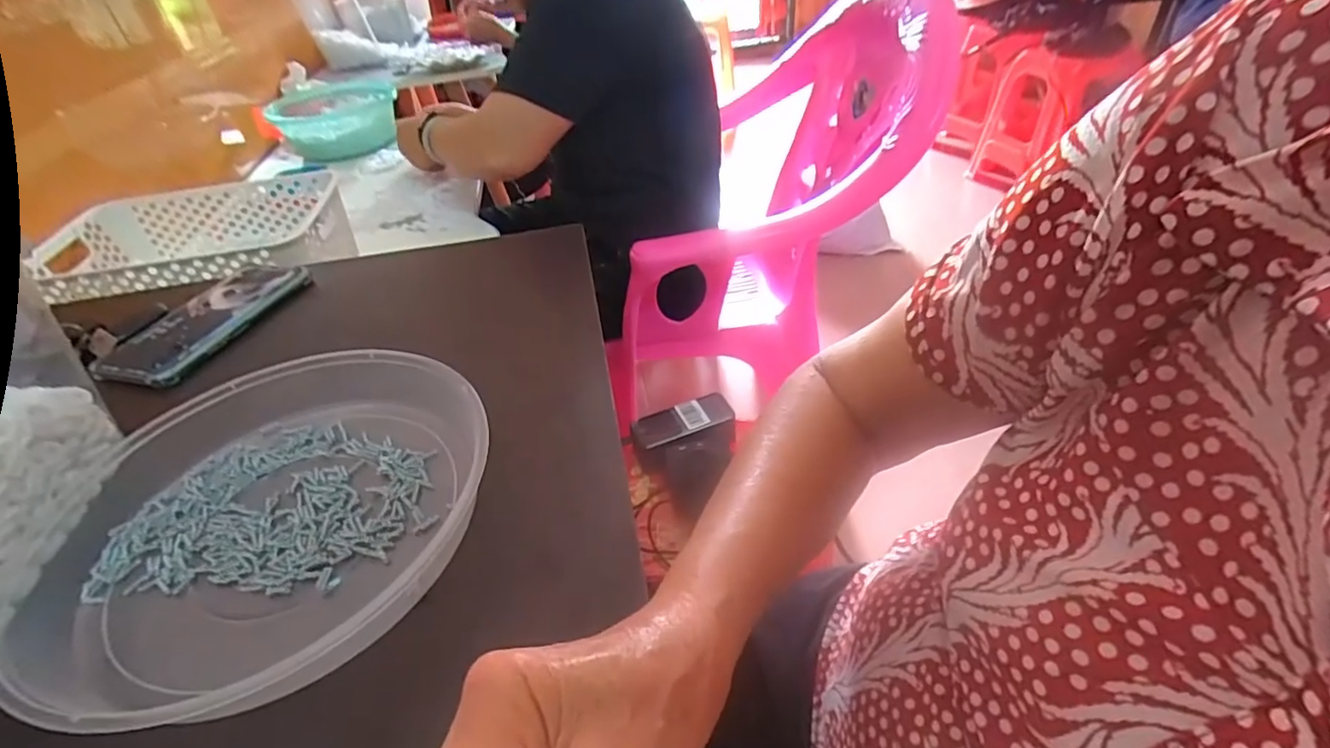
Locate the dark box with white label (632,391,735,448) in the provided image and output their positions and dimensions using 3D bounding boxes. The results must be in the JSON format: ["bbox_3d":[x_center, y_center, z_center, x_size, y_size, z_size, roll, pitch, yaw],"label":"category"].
[{"bbox_3d":[0.023,0.056,0.760,0.131,0.013,0.053,-17,40,-15],"label":"dark box with white label"}]

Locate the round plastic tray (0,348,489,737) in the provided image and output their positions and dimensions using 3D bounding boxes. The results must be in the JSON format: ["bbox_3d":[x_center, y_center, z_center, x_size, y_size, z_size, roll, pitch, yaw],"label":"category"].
[{"bbox_3d":[-0.232,0.068,0.342,0.228,0.038,0.228,-3,39,3],"label":"round plastic tray"}]

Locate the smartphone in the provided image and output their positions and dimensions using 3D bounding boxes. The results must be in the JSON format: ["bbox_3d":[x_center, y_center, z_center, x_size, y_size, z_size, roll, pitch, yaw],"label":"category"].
[{"bbox_3d":[-0.398,-0.049,0.522,0.089,0.013,0.163,10,42,13],"label":"smartphone"}]

